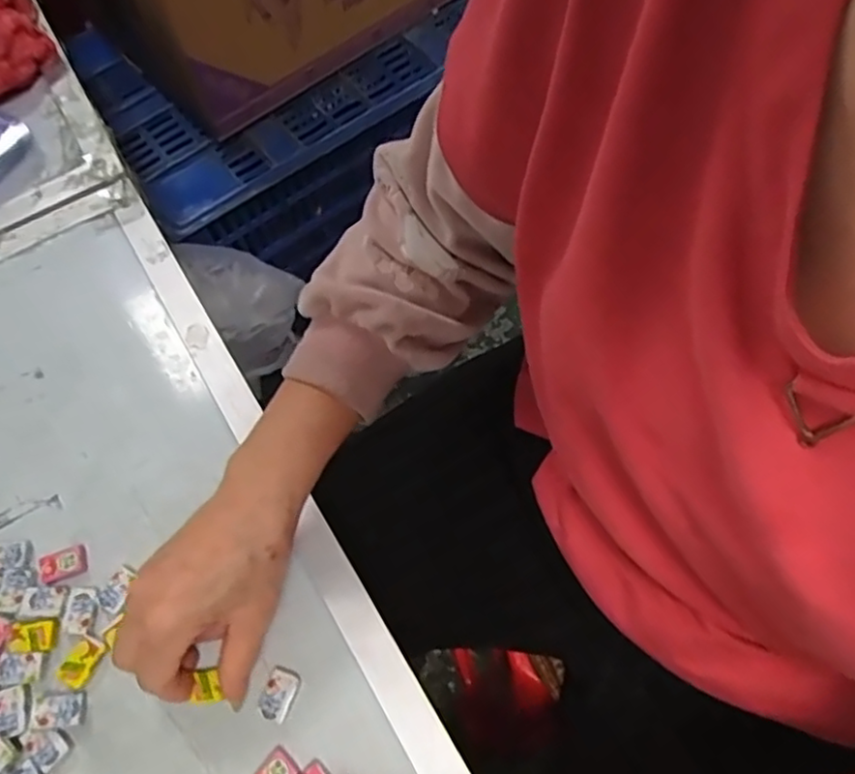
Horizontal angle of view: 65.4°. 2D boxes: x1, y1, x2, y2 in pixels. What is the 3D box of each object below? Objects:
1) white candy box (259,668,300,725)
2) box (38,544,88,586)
[{"bbox_3d":[-0.084,0.174,0.376,0.018,0.009,0.026,20,66,13],"label":"white candy box"},{"bbox_3d":[-0.226,0.110,0.413,0.028,0.004,0.020,-22,65,-8],"label":"box"}]

